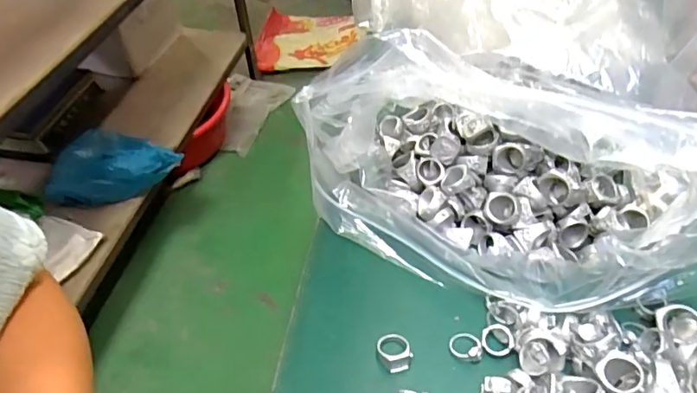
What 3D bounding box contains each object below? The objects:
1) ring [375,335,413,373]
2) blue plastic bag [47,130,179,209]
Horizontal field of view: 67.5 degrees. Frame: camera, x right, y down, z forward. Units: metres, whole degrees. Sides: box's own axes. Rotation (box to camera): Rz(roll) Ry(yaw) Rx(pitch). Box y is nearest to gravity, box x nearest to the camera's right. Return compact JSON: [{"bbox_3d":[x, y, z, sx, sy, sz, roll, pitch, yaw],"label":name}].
[{"bbox_3d":[0.031,0.105,0.355,0.021,0.011,0.026,-19,47,-14],"label":"ring"},{"bbox_3d":[-0.529,-0.078,1.196,0.267,0.093,0.177,0,46,4],"label":"blue plastic bag"}]

